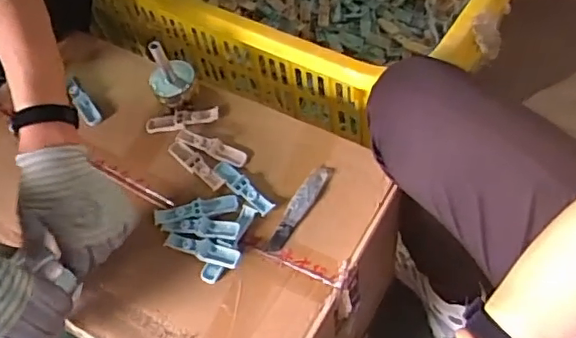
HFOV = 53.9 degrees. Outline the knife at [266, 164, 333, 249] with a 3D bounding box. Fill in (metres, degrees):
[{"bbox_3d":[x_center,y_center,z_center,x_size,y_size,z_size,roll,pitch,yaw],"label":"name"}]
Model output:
[{"bbox_3d":[0.014,0.044,0.667,0.024,0.011,0.123,28,62,21],"label":"knife"}]

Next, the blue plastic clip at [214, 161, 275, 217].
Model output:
[{"bbox_3d":[-0.054,0.020,0.673,0.093,0.010,0.022,38,66,26],"label":"blue plastic clip"}]

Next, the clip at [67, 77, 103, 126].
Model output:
[{"bbox_3d":[-0.283,-0.094,0.775,0.022,0.010,0.095,-32,59,-16],"label":"clip"}]

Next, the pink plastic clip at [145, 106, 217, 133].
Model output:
[{"bbox_3d":[-0.137,-0.064,0.737,0.094,0.009,0.025,-10,56,-2],"label":"pink plastic clip"}]

